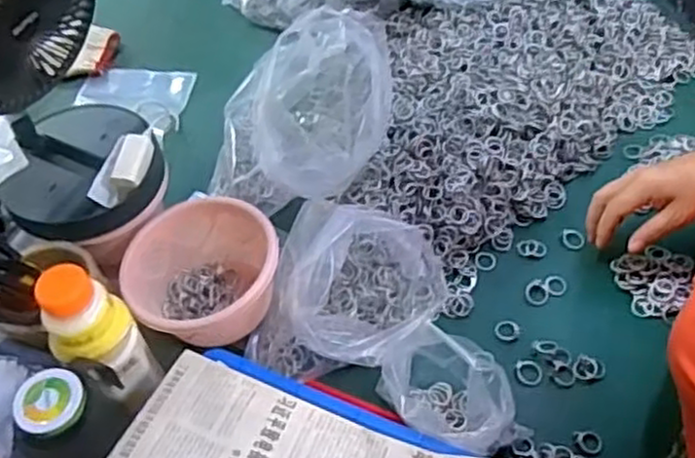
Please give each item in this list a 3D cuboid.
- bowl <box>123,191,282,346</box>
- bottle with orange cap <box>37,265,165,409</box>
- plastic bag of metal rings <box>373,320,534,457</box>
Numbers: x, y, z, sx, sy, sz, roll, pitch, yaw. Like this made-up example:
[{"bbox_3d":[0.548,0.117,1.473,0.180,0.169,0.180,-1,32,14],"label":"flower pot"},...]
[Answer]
[{"bbox_3d":[-0.143,0.044,0.713,0.141,0.090,0.143,-2,54,3],"label":"bowl"},{"bbox_3d":[-0.205,0.093,0.599,0.060,0.147,0.055,-38,60,-22],"label":"bottle with orange cap"},{"bbox_3d":[0.088,0.141,0.618,0.107,0.101,0.113,-34,59,-19],"label":"plastic bag of metal rings"}]

